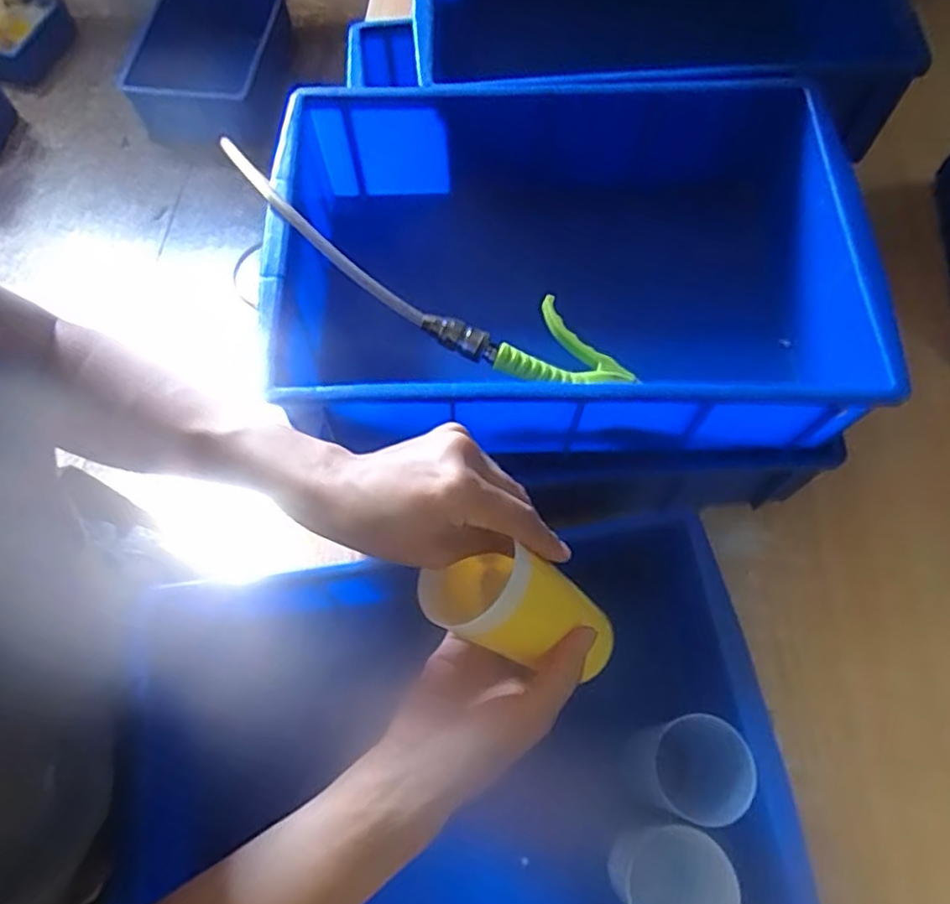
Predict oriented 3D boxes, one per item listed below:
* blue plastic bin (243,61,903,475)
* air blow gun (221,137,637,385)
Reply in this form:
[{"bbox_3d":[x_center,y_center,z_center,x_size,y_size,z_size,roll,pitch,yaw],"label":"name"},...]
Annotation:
[{"bbox_3d":[0.064,-0.129,0.527,0.399,0.178,0.283,-2,66,1],"label":"blue plastic bin"},{"bbox_3d":[-0.037,-0.123,0.470,0.321,0.024,0.066,28,69,-4],"label":"air blow gun"}]

